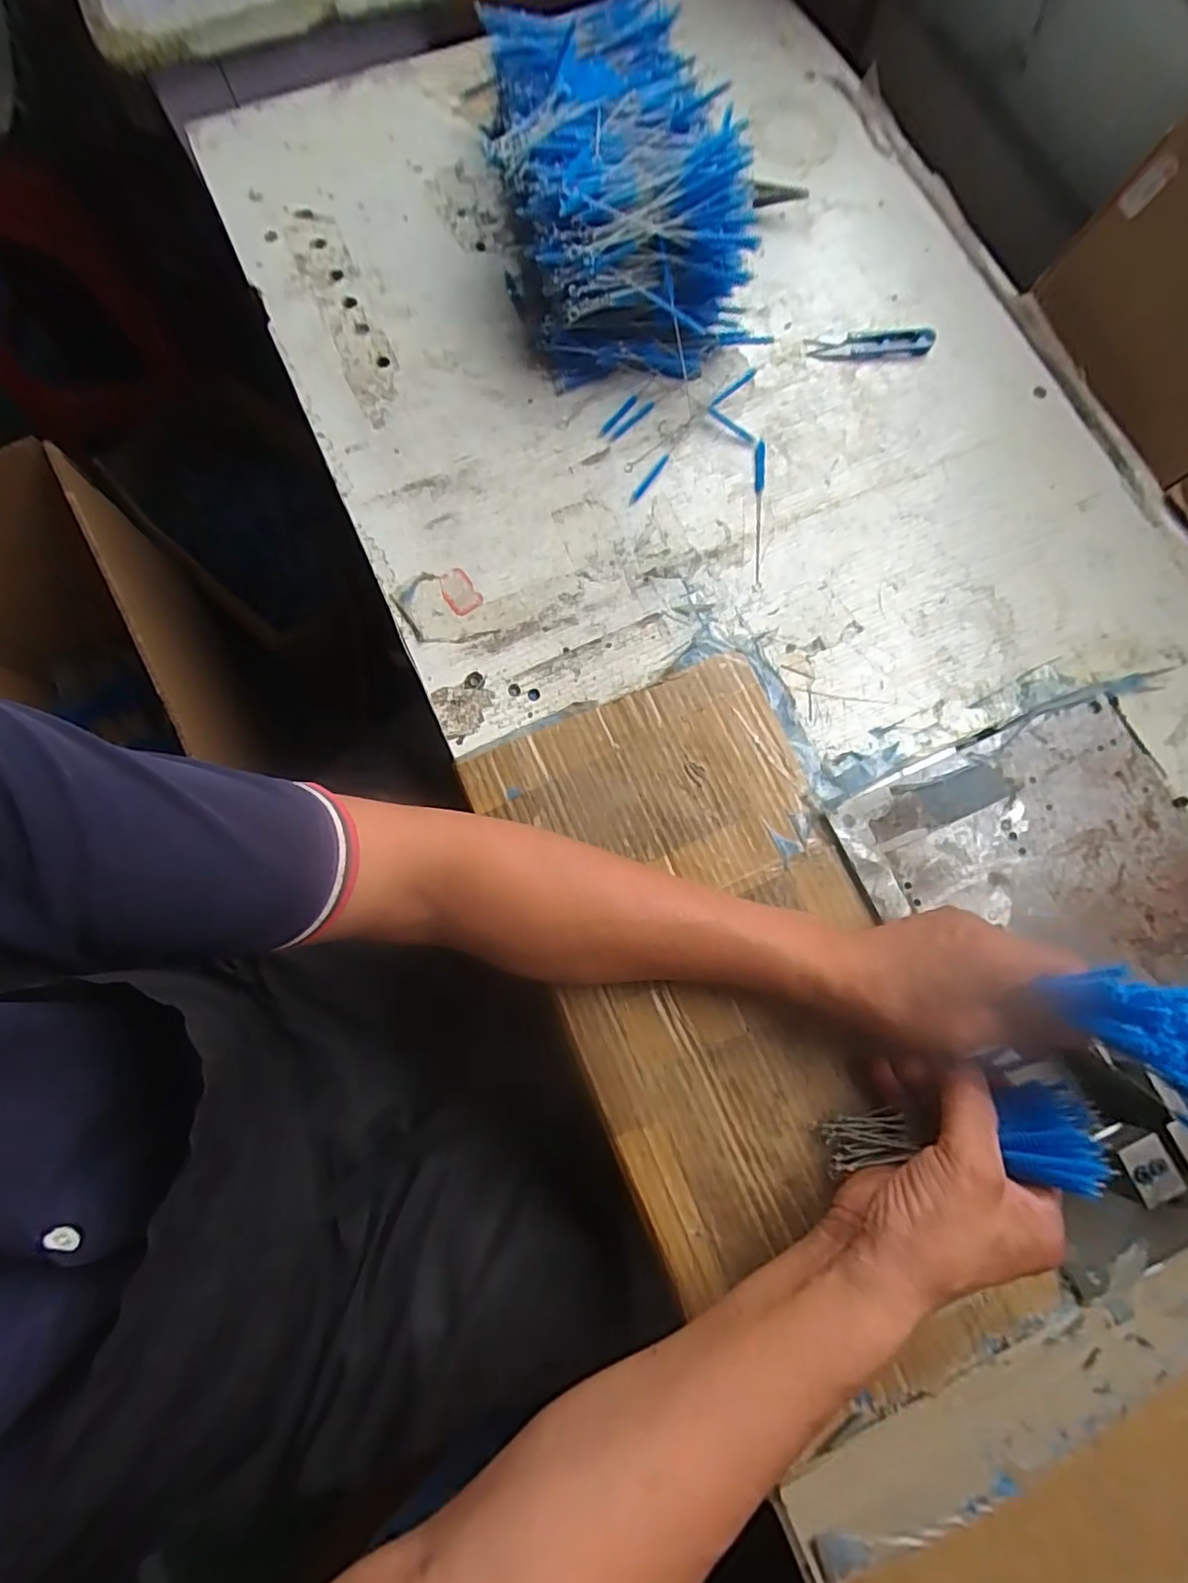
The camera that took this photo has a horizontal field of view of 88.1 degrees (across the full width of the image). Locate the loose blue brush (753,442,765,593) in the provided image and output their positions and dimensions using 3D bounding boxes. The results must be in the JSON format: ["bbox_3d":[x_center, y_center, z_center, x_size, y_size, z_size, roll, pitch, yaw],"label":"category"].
[{"bbox_3d":[0.127,-0.213,0.471,0.007,0.004,0.128,5,76,-1],"label":"loose blue brush"}]

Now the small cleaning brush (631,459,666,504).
[{"bbox_3d":[0.043,-0.237,0.468,0.008,0.004,0.050,36,78,7],"label":"small cleaning brush"}]

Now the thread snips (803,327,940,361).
[{"bbox_3d":[0.228,-0.371,0.507,0.103,0.009,0.027,-8,77,-4],"label":"thread snips"}]

